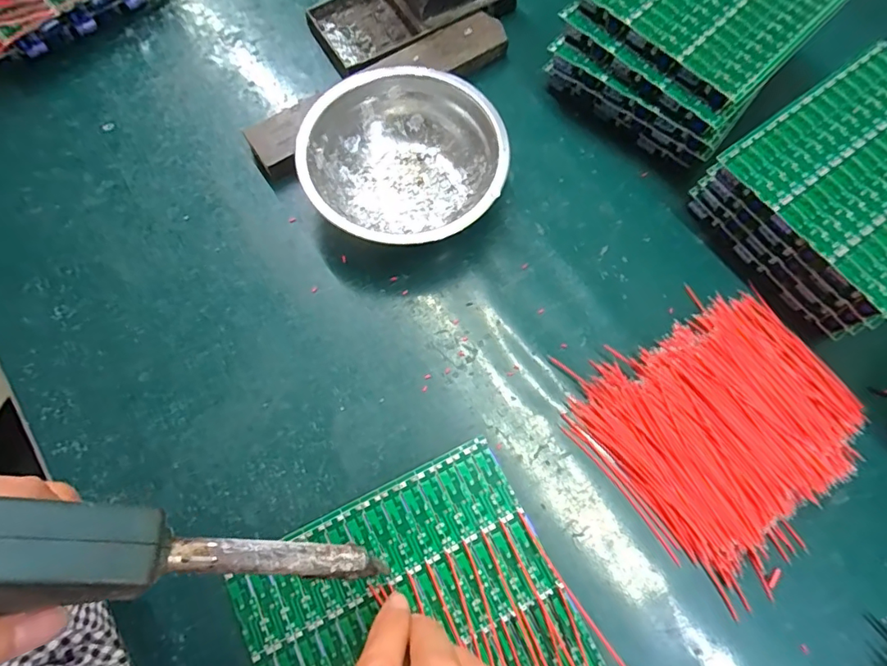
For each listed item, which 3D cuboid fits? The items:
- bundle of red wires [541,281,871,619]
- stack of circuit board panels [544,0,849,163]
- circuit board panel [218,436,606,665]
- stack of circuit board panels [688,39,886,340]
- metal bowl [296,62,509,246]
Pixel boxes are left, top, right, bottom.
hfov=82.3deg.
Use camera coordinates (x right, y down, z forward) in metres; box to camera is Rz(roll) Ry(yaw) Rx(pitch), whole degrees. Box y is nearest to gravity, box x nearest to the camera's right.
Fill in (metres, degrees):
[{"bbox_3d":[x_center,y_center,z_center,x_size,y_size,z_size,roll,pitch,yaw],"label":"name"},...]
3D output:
[{"bbox_3d":[0.162,0.048,0.289,0.147,0.016,0.134,-37,75,-11],"label":"bundle of red wires"},{"bbox_3d":[0.174,-0.208,0.348,0.125,0.066,0.161,42,76,13],"label":"stack of circuit board panels"},{"bbox_3d":[-0.017,0.141,0.251,0.149,0.008,0.123,-26,73,-7],"label":"circuit board panel"},{"bbox_3d":[0.258,-0.089,0.314,0.145,0.044,0.125,-34,74,-10],"label":"stack of circuit board panels"},{"bbox_3d":[-0.025,-0.111,0.330,0.122,0.041,0.122,0,71,0],"label":"metal bowl"}]

